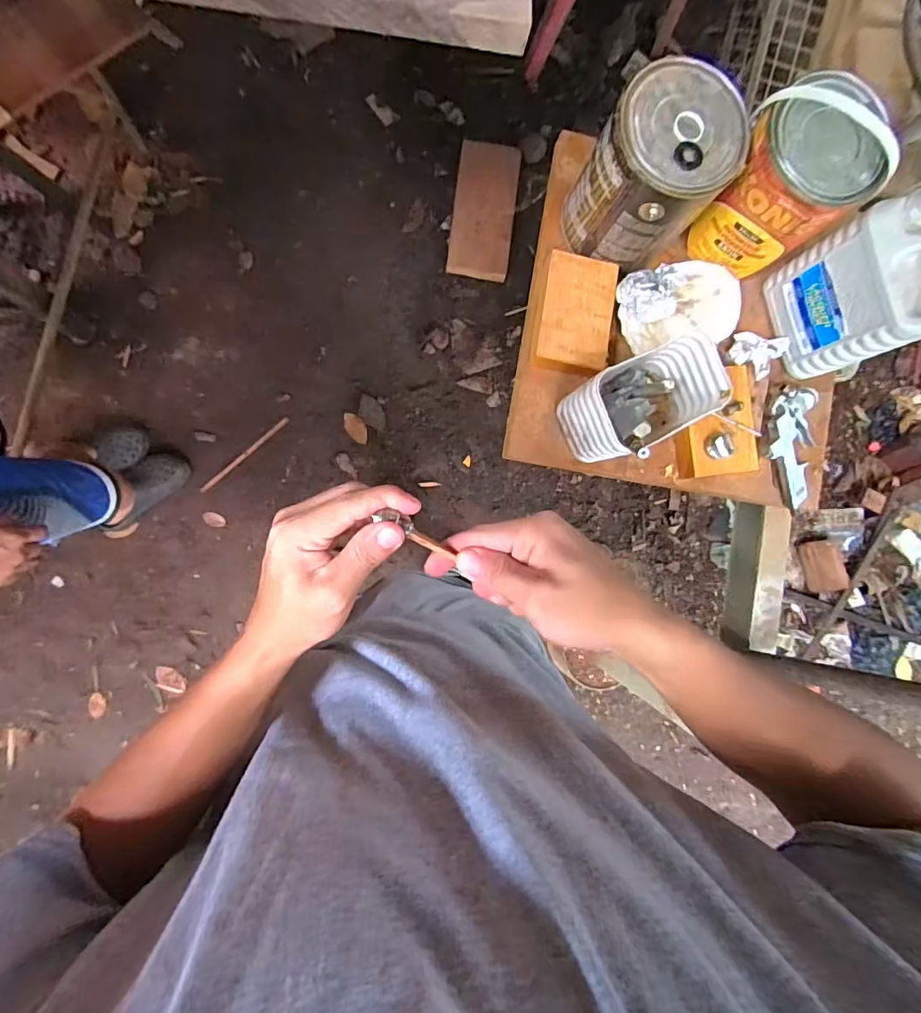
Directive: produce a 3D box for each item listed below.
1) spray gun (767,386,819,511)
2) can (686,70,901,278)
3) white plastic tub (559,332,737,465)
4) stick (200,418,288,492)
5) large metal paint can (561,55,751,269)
[{"bbox_3d":[0.508,-0.092,0.764,0.079,0.028,0.178,7,88,-8],"label":"spray gun"},{"bbox_3d":[0.435,-0.437,0.675,0.154,0.173,0.162,0,88,-8],"label":"can"},{"bbox_3d":[0.244,-0.140,0.674,0.177,0.145,0.112,-26,92,-8],"label":"white plastic tub"},{"bbox_3d":[-0.612,-0.148,1.412,0.308,0.010,0.018,-42,95,-7],"label":"stick"},{"bbox_3d":[0.252,-0.439,0.660,0.153,0.174,0.163,0,88,-8],"label":"large metal paint can"}]

